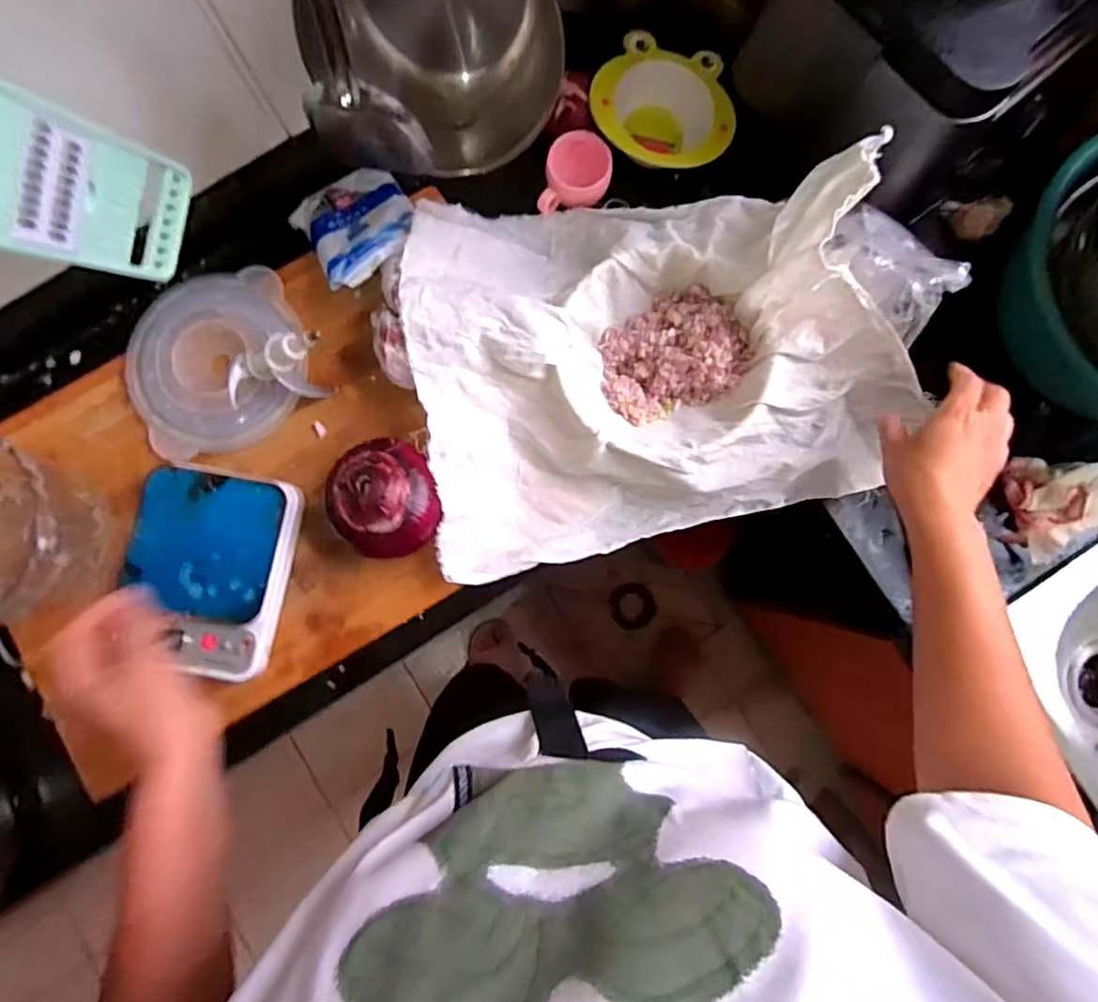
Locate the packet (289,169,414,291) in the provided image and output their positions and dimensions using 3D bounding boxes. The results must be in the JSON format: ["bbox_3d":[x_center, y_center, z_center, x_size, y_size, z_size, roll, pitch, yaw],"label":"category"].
[{"bbox_3d":[-0.194,-0.280,0.614,0.110,0.028,0.142,-33,60,0],"label":"packet"}]

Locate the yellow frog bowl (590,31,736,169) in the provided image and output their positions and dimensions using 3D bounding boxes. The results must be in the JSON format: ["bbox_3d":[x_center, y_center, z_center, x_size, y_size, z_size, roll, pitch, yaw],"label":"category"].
[{"bbox_3d":[0.123,-0.415,0.624,0.148,0.053,0.115,18,86,1],"label":"yellow frog bowl"}]

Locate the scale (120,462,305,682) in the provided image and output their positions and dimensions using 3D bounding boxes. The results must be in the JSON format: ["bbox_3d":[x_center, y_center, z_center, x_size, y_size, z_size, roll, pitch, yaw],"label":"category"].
[{"bbox_3d":[-0.331,0.064,0.581,0.145,0.029,0.187,10,86,0],"label":"scale"}]

